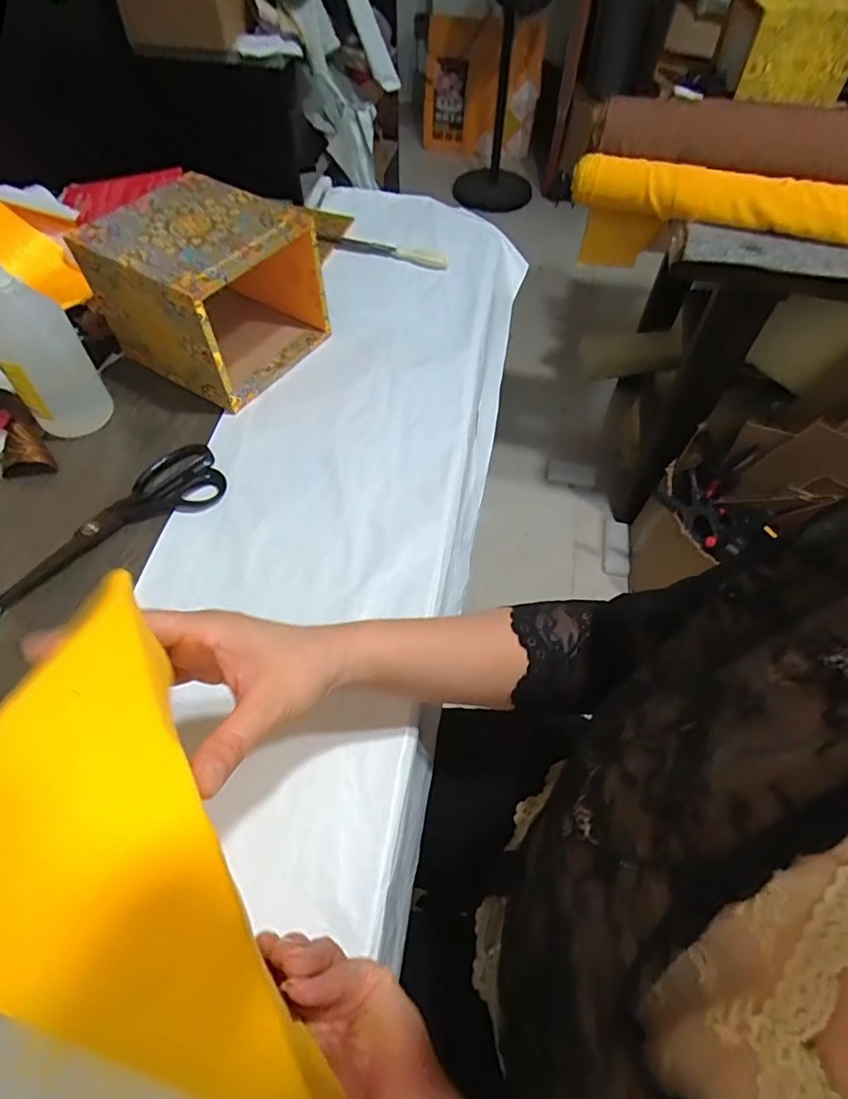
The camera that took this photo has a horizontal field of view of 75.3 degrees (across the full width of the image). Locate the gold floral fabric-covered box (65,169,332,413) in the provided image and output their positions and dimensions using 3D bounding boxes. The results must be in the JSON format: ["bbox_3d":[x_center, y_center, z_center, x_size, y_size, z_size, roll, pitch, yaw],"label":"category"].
[{"bbox_3d":[-0.238,-0.290,0.618,0.180,0.145,0.171,29,60,16],"label":"gold floral fabric-covered box"}]

